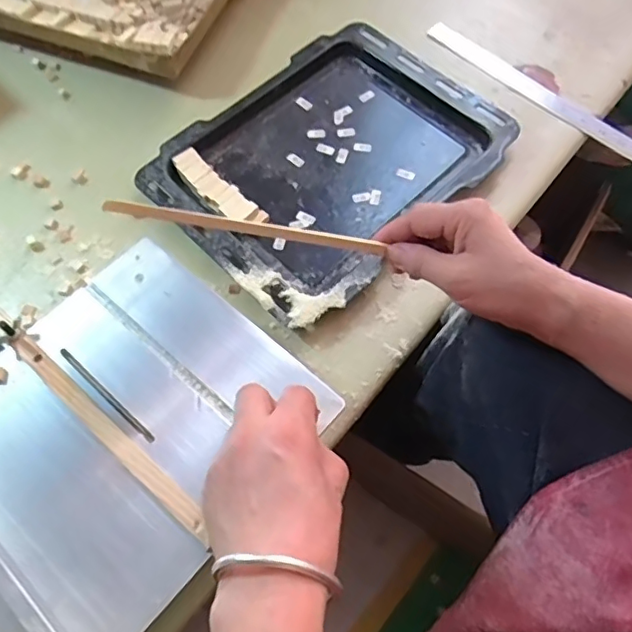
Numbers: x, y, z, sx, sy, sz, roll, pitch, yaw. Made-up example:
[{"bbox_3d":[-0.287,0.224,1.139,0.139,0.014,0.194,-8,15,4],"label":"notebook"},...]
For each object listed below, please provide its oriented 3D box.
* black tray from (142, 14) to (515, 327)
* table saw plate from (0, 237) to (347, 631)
[{"bbox_3d":[0.016,-0.175,0.629,0.351,0.026,0.270,-41,72,-17],"label":"black tray"},{"bbox_3d":[-0.152,0.084,0.405,0.228,0.028,0.266,37,70,16],"label":"table saw plate"}]

